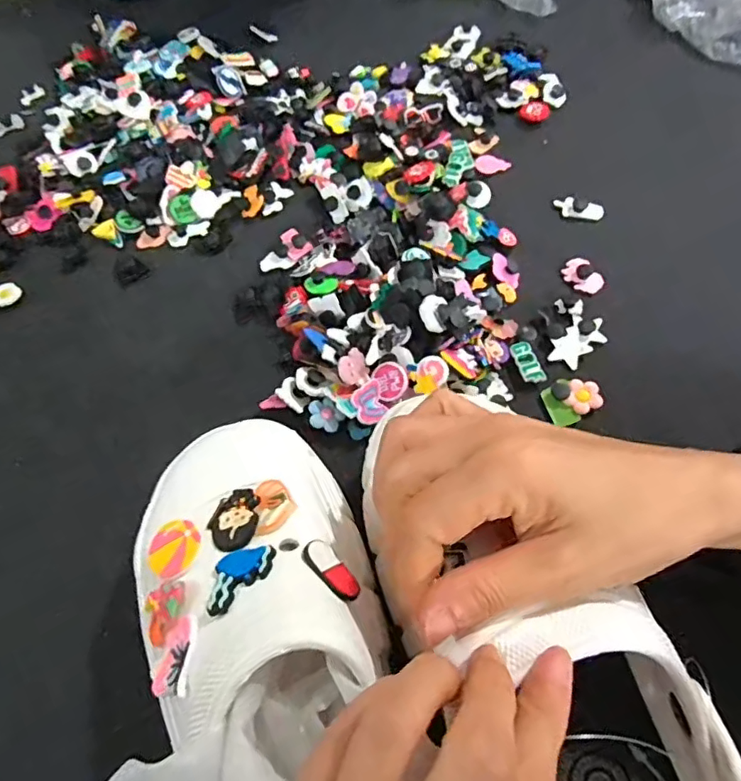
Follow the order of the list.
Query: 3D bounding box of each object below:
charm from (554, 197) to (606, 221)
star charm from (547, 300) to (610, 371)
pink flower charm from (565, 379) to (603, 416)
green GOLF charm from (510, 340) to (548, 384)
[{"bbox_3d":[0.162,-0.141,0.438,0.037,0.008,0.015,14,64,11],"label":"charm"},{"bbox_3d":[0.140,-0.038,0.382,0.036,0.006,0.050,18,65,13],"label":"star charm"},{"bbox_3d":[0.135,0.004,0.357,0.020,0.007,0.022,8,63,8],"label":"pink flower charm"},{"bbox_3d":[0.104,-0.019,0.371,0.015,0.005,0.032,-17,62,-5],"label":"green GOLF charm"}]

